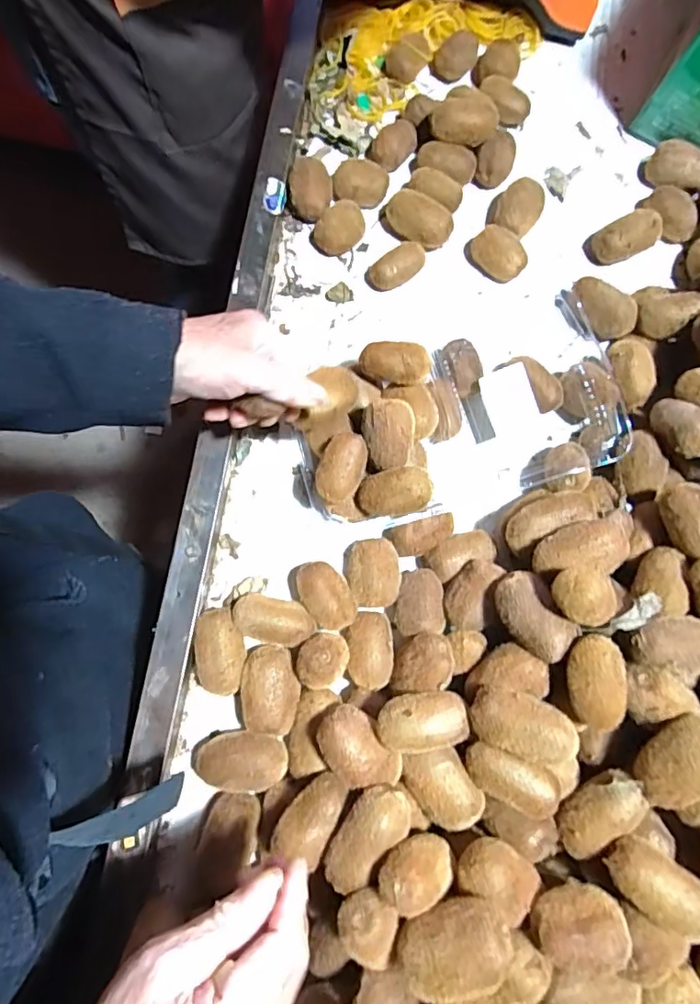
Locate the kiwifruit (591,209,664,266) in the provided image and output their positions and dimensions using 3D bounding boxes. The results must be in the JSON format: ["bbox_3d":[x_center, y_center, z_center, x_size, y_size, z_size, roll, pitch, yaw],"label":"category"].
[{"bbox_3d":[0.294,-0.279,0.575,0.076,0.037,0.047,-32,80,-8],"label":"kiwifruit"}]

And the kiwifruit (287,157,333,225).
[{"bbox_3d":[-0.041,-0.320,0.563,0.046,0.035,0.070,1,77,-1],"label":"kiwifruit"}]

